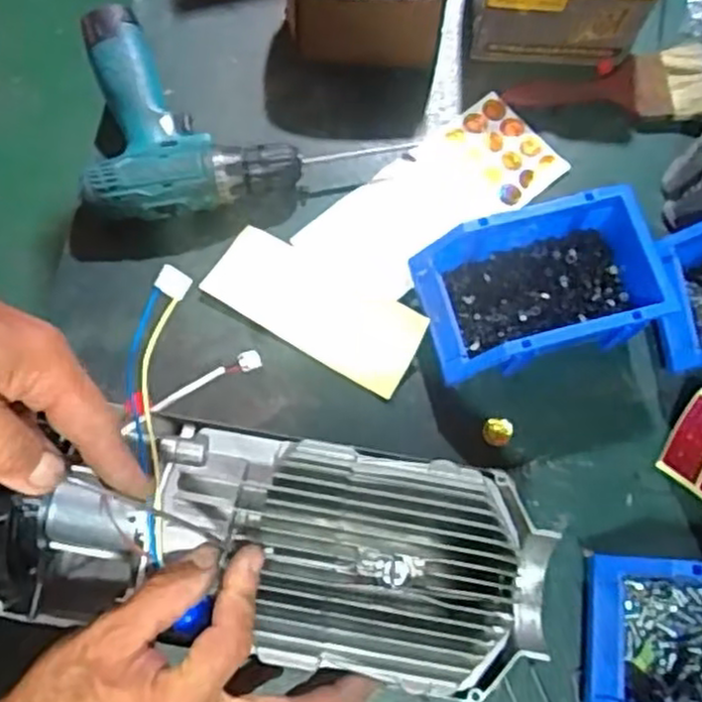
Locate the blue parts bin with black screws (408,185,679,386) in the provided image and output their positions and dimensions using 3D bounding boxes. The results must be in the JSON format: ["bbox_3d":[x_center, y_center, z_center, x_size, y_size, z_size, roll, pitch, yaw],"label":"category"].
[{"bbox_3d":[0.156,-0.052,0.610,0.196,0.076,0.115,-13,74,-5],"label":"blue parts bin with black screws"}]

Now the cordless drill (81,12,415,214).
[{"bbox_3d":[-0.096,-0.217,0.668,0.275,0.050,0.192,-6,74,-3],"label":"cordless drill"}]

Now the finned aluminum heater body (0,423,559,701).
[{"bbox_3d":[-0.046,0.119,0.448,0.333,0.099,0.122,5,73,4],"label":"finned aluminum heater body"}]

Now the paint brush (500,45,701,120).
[{"bbox_3d":[0.241,-0.249,0.698,0.193,0.020,0.075,-2,73,-2],"label":"paint brush"}]

